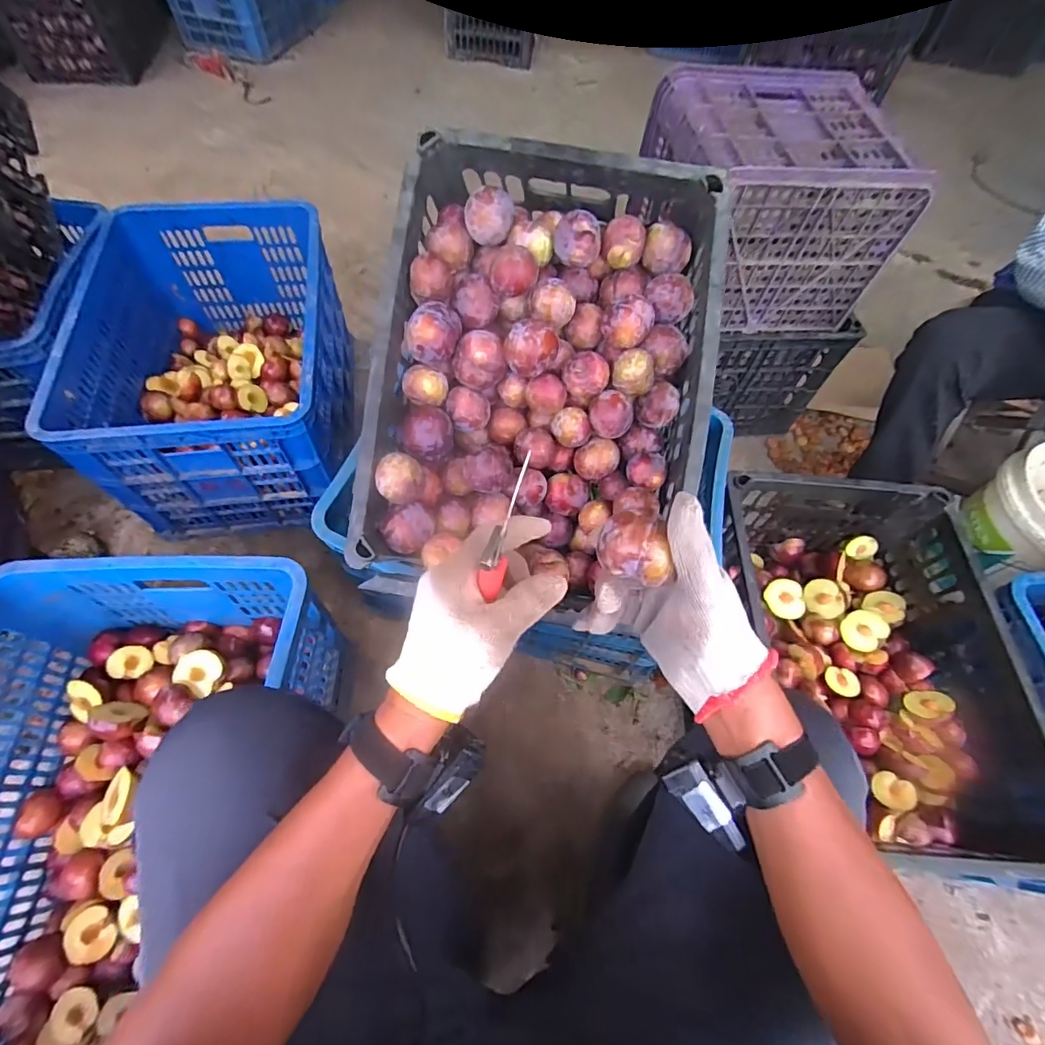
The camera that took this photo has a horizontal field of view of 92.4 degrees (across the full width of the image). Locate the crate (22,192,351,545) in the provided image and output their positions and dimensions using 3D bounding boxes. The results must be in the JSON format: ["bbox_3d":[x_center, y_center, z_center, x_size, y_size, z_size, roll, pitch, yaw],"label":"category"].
[{"bbox_3d":[-0.534,-0.310,0.920,0.366,0.253,0.577,-7,64,-7],"label":"crate"}]

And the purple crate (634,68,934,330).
[{"bbox_3d":[0.400,-0.549,0.864,0.329,0.249,0.336,-8,64,-8],"label":"purple crate"}]

